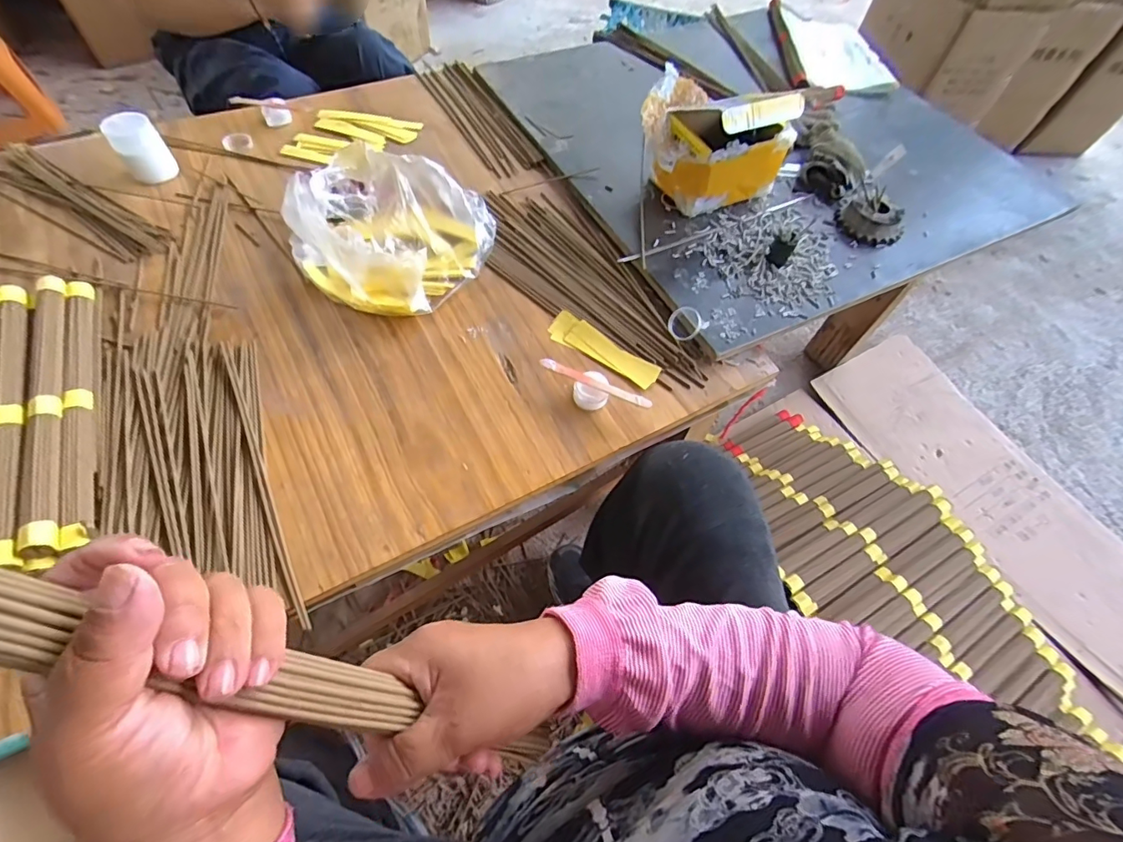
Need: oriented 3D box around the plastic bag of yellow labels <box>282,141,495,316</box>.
[{"bbox_3d":[-0.201,-0.234,0.595,0.215,0.104,0.226,11,59,3],"label":"plastic bag of yellow labels"}]

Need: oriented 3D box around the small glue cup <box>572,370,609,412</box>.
[{"bbox_3d":[0.032,-0.033,0.534,0.038,0.027,0.037,2,59,-3],"label":"small glue cup"}]

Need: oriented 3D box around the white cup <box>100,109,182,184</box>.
[{"bbox_3d":[-0.547,-0.354,0.660,0.057,0.069,0.045,-35,67,-22],"label":"white cup"}]

